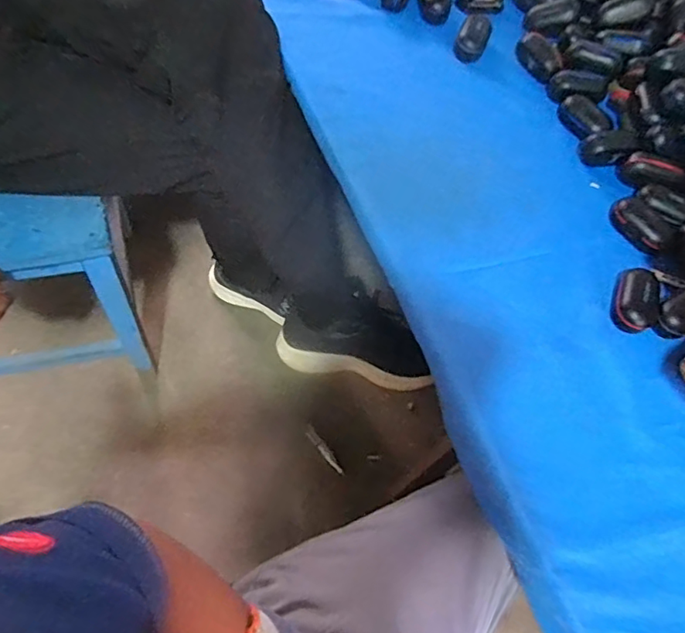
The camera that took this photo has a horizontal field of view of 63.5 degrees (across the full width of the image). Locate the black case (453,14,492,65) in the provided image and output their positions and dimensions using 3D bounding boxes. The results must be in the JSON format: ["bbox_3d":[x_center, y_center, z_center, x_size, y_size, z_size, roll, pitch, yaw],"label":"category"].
[{"bbox_3d":[0.160,-0.340,0.678,0.035,0.030,0.052,23,61,3],"label":"black case"}]

